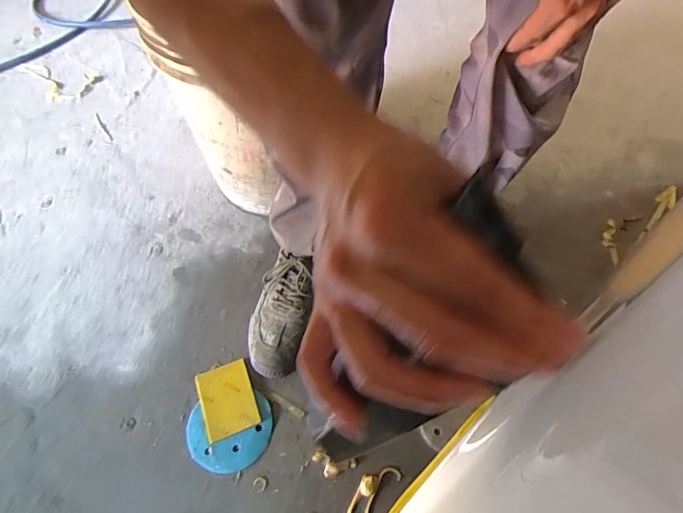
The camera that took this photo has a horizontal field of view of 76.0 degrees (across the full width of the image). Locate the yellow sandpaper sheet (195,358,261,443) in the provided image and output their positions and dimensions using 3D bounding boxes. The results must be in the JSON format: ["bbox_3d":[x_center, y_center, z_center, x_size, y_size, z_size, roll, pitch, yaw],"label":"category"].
[{"bbox_3d":[-0.166,0.205,0.633,0.074,0.005,0.099,-17,59,-13],"label":"yellow sandpaper sheet"}]

